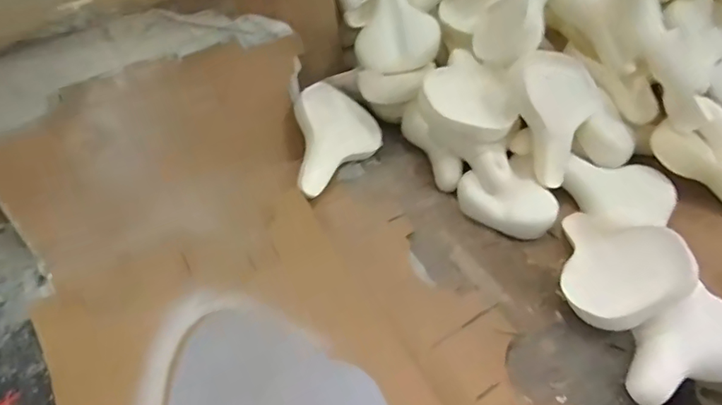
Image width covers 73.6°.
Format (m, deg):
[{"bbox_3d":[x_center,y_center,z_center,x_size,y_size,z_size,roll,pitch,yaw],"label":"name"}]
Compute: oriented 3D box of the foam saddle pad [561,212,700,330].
[{"bbox_3d":[0.398,0.089,0.795,0.157,0.104,0.227,-21,51,-16],"label":"foam saddle pad"}]

